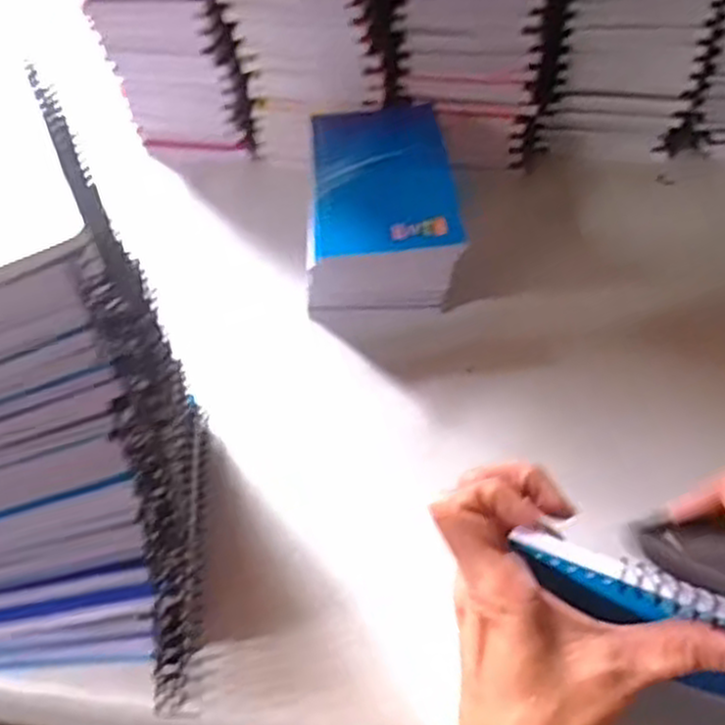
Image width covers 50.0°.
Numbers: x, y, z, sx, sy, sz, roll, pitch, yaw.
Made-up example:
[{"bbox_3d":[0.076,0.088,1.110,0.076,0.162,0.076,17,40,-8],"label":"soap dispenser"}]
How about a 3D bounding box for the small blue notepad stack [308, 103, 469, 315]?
[{"bbox_3d":[0.013,-0.095,0.469,0.088,0.058,0.148,-1,54,5],"label":"small blue notepad stack"}]

